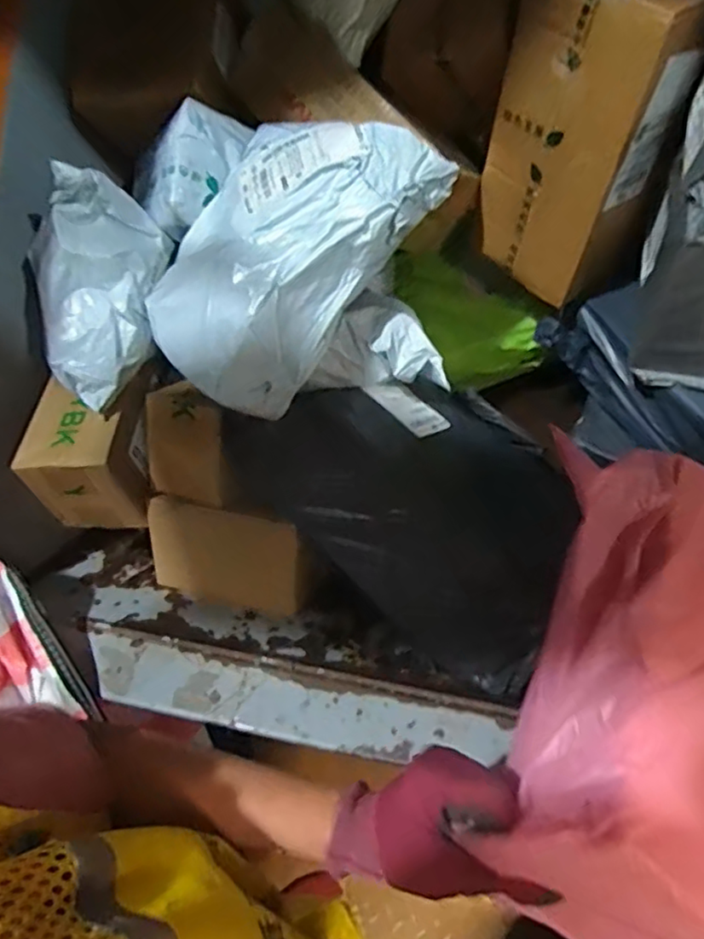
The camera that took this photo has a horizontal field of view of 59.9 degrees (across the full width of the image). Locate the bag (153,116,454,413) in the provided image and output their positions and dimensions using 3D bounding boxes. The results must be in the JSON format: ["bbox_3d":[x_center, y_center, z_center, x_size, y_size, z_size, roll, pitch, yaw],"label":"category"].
[{"bbox_3d":[-0.069,-0.202,0.584,0.210,0.095,0.292,31,88,23],"label":"bag"}]

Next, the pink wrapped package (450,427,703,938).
[{"bbox_3d":[0.221,0.135,0.366,0.215,0.079,0.312,17,57,17],"label":"pink wrapped package"}]

